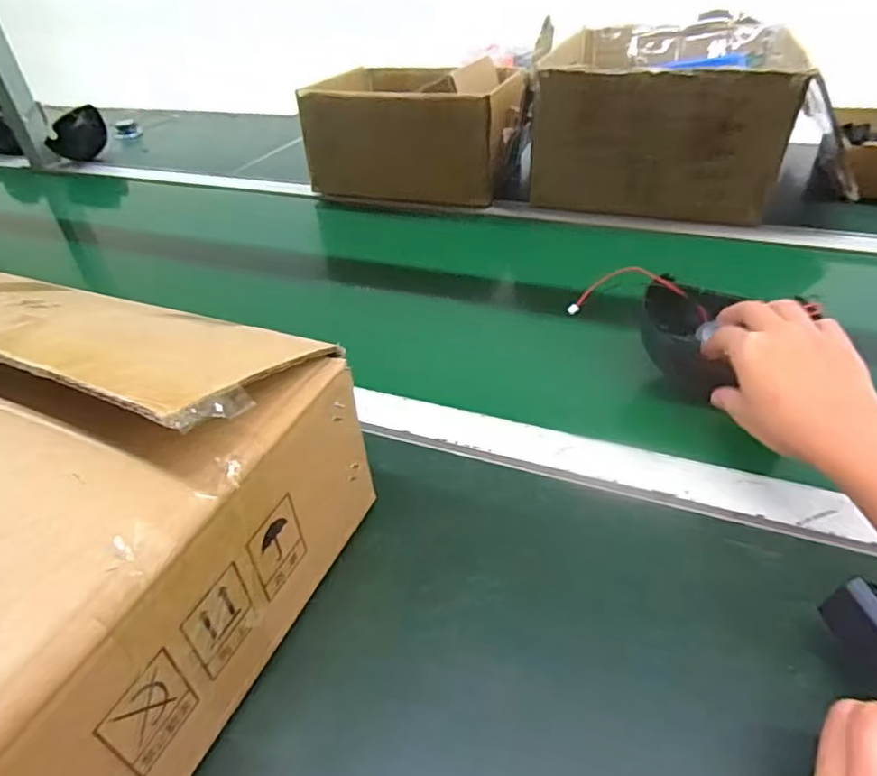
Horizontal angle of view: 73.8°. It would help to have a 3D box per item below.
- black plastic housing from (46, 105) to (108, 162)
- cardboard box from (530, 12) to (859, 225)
[{"bbox_3d":[-0.682,-0.481,1.109,0.080,0.076,0.088,-3,39,1],"label":"black plastic housing"},{"bbox_3d":[0.321,-0.413,0.854,0.319,0.176,0.416,7,40,13],"label":"cardboard box"}]

